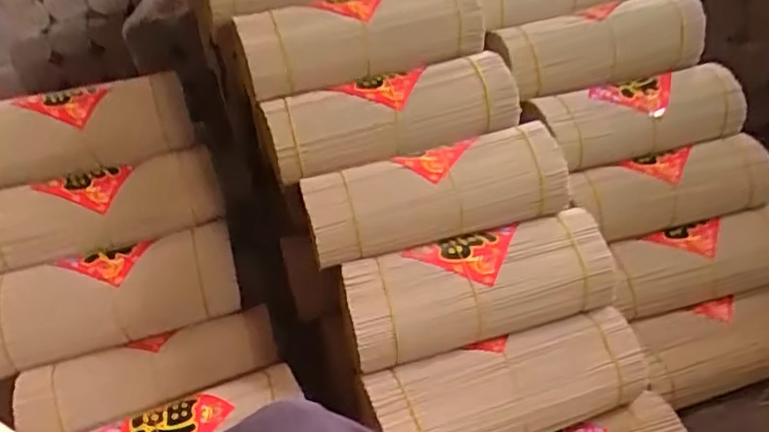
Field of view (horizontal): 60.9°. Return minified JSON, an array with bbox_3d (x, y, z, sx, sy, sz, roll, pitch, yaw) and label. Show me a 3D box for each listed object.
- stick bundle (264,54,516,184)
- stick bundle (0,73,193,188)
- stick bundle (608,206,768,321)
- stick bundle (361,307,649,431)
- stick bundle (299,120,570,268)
[{"bbox_3d":[0.008,-0.129,0.844,0.319,0.090,0.119,-16,27,-13],"label":"stick bundle"},{"bbox_3d":[-0.429,-0.114,0.897,0.306,0.095,0.093,-18,28,-17],"label":"stick bundle"},{"bbox_3d":[0.471,0.066,0.959,0.328,0.087,0.083,-14,27,-9],"label":"stick bundle"},{"bbox_3d":[0.144,0.198,0.743,0.310,0.094,0.096,-15,27,-11],"label":"stick bundle"},{"bbox_3d":[0.066,-0.028,0.803,0.325,0.092,0.090,-16,27,-14],"label":"stick bundle"}]

